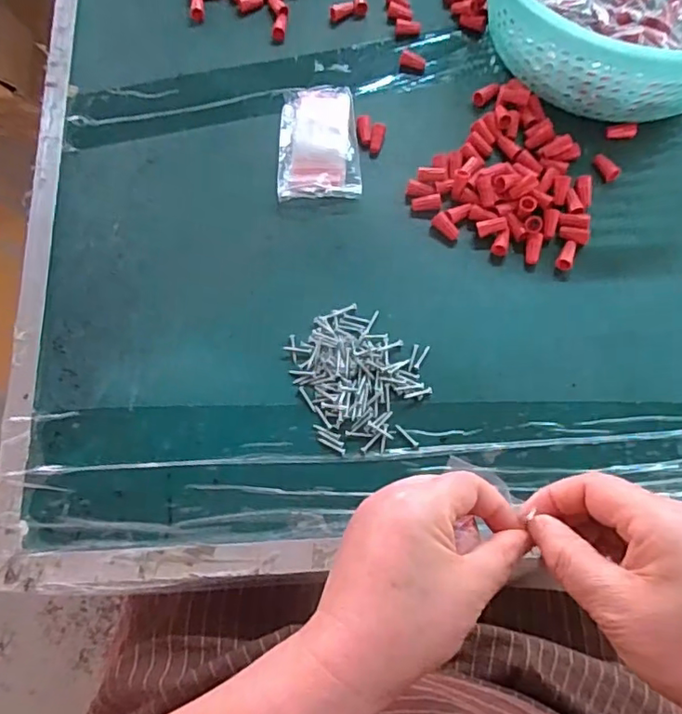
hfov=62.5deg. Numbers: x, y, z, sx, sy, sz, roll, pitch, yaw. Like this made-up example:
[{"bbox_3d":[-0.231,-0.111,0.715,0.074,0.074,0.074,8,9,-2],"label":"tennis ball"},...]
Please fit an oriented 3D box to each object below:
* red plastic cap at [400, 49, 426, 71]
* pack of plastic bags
[{"bbox_3d":[0.063,-0.259,0.489,0.022,0.010,0.012,16,75,6],"label":"red plastic cap"},{"bbox_3d":[-0.018,-0.179,0.463,0.064,0.011,0.109,-2,72,1],"label":"pack of plastic bags"}]

